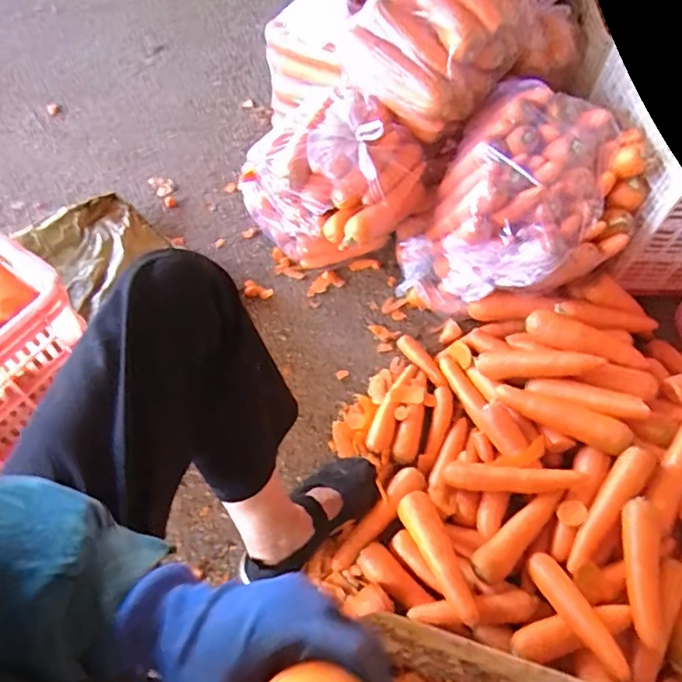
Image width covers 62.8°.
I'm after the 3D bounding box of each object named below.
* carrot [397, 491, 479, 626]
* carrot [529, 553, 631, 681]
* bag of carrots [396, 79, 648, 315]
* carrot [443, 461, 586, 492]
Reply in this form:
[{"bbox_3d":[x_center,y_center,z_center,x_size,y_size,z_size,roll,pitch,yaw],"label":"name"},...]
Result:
[{"bbox_3d":[0.135,0.292,0.764,0.049,0.057,0.183,-20,60,-15],"label":"carrot"},{"bbox_3d":[0.291,0.331,0.688,0.042,0.029,0.165,-19,41,-14],"label":"carrot"},{"bbox_3d":[0.306,-0.227,0.981,0.344,0.297,0.288,29,60,16],"label":"bag of carrots"},{"bbox_3d":[0.252,0.201,0.819,0.195,0.030,0.036,5,58,1],"label":"carrot"}]

